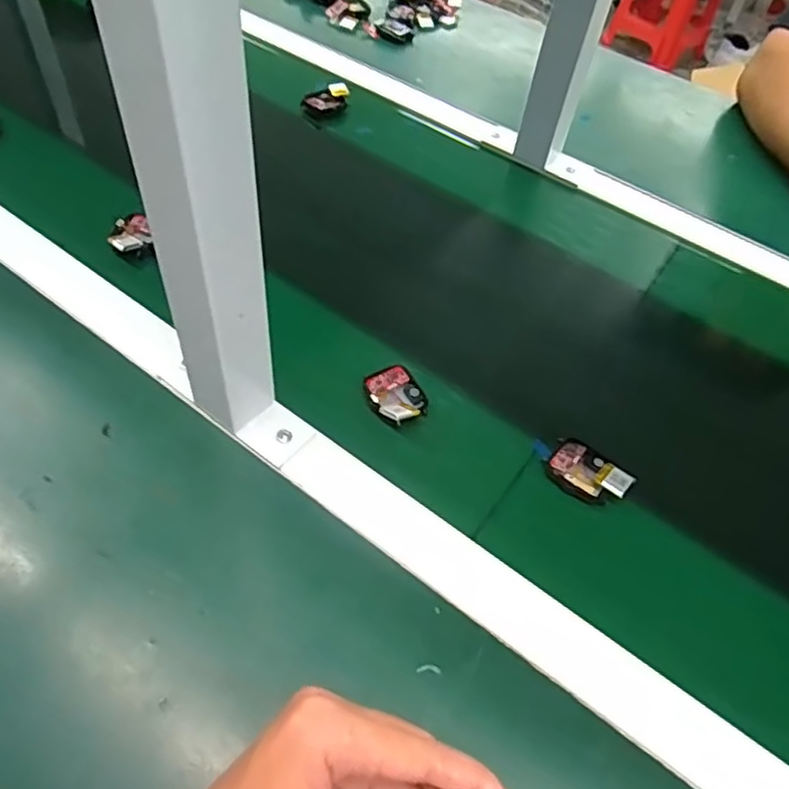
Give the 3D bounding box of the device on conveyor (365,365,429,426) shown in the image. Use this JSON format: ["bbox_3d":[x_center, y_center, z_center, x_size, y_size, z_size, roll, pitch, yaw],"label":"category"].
[{"bbox_3d":[0.001,0.000,0.456,0.037,0.017,0.048,-25,60,-22],"label":"device on conveyor"}]

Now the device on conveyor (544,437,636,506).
[{"bbox_3d":[0.132,0.054,0.429,0.053,0.017,0.037,40,60,22],"label":"device on conveyor"}]

